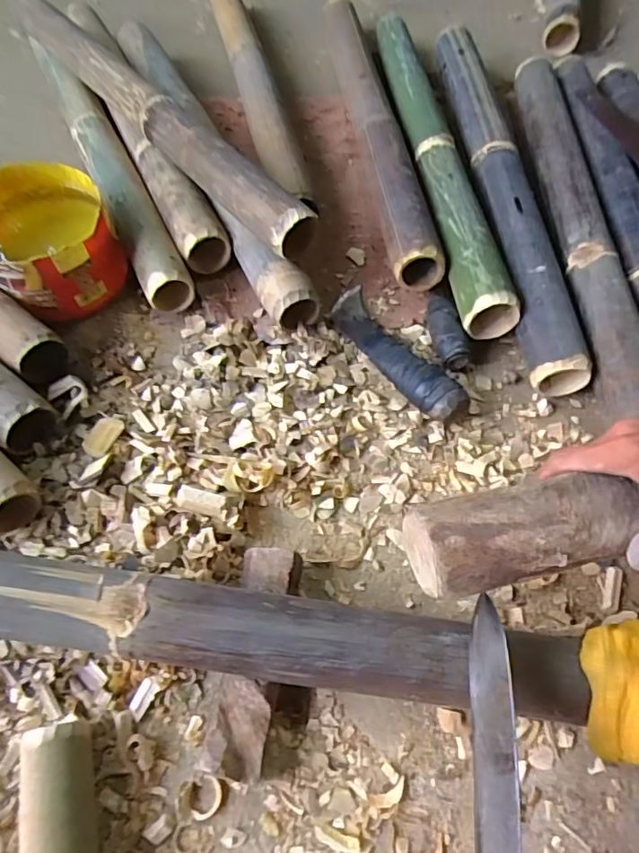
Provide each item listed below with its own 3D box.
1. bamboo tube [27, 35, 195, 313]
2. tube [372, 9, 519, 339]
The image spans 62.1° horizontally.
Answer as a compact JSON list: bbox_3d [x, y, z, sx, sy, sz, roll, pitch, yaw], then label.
[{"bbox_3d":[-0.290,-0.365,0.717,0.055,0.054,0.576,-23,64,-14],"label":"bamboo tube"},{"bbox_3d":[0.155,-0.393,0.722,0.066,0.056,0.645,-4,61,-4],"label":"tube"}]

